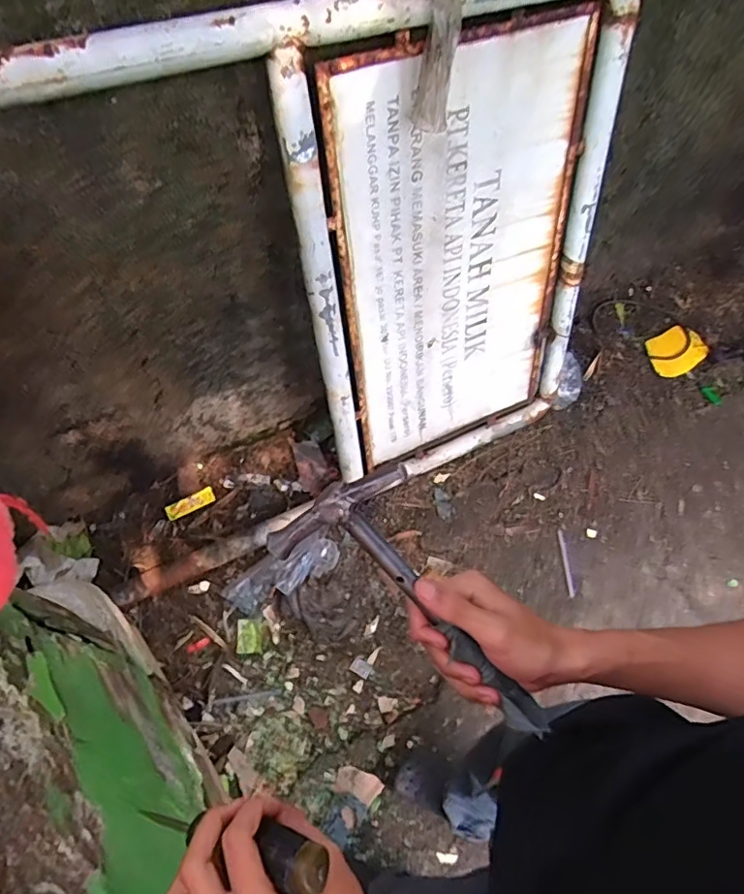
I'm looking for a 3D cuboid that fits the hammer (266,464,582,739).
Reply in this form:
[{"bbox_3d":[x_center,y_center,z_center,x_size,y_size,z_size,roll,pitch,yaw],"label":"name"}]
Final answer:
[{"bbox_3d":[0.059,0.104,0.369,0.247,0.096,0.021,38,22,-8],"label":"hammer"}]

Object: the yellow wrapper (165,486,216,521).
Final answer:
[{"bbox_3d":[-0.479,0.150,1.462,0.129,0.006,0.041,-26,92,-11],"label":"yellow wrapper"}]

